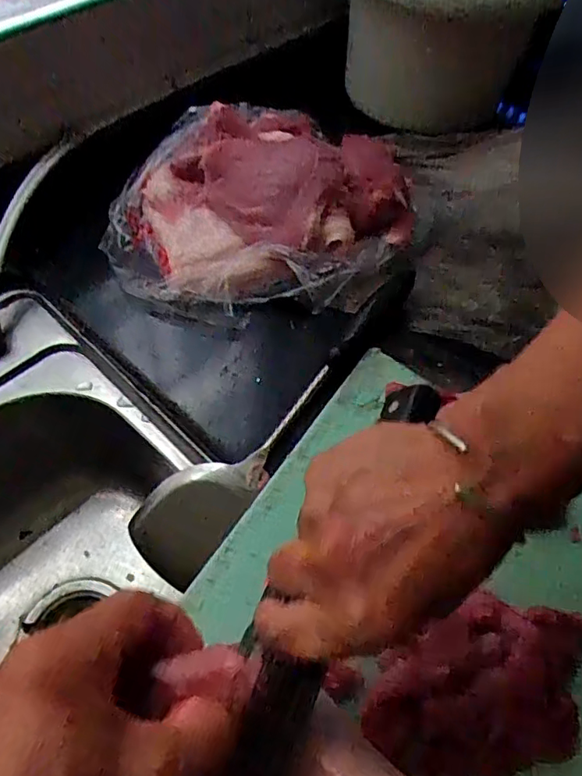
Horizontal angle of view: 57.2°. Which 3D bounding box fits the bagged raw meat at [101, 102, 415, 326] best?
[{"bbox_3d":[-0.023,-0.178,0.497,0.265,0.075,0.258,15,57,8],"label":"bagged raw meat"}]

